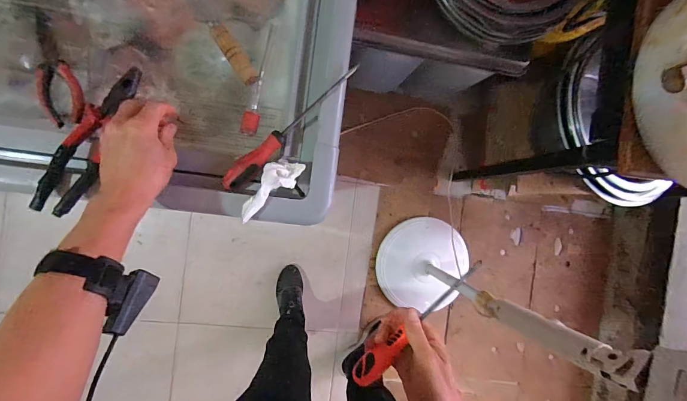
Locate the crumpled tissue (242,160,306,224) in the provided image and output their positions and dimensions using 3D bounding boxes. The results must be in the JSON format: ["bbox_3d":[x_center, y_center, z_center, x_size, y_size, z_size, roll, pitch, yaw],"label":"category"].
[{"bbox_3d":[-0.099,-0.013,0.467,0.047,0.026,0.104,28,87,-10],"label":"crumpled tissue"}]

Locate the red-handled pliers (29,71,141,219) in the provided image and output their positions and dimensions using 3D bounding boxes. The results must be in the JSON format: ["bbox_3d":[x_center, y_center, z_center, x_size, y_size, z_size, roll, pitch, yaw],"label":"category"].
[{"bbox_3d":[-0.327,-0.081,0.441,0.047,0.028,0.209,25,80,-5],"label":"red-handled pliers"}]

